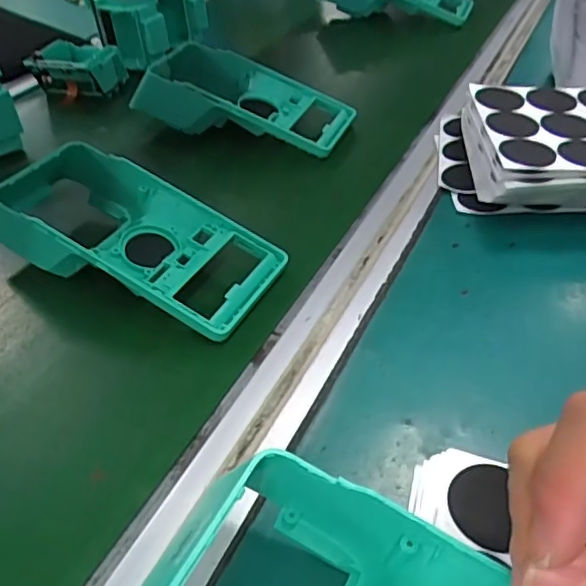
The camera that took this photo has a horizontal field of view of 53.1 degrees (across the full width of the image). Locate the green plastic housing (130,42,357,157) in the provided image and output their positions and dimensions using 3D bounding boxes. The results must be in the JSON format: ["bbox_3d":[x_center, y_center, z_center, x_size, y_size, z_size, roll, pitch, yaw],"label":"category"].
[{"bbox_3d":[-0.046,-0.173,0.514,0.187,0.054,0.090,12,43,20],"label":"green plastic housing"}]

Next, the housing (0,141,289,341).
[{"bbox_3d":[-0.107,-0.041,0.365,0.189,0.054,0.082,21,44,20],"label":"housing"}]

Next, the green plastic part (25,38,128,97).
[{"bbox_3d":[-0.215,-0.225,0.592,0.083,0.037,0.071,15,42,13],"label":"green plastic part"}]

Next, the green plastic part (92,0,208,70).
[{"bbox_3d":[-0.154,-0.298,0.641,0.078,0.077,0.097,22,44,21],"label":"green plastic part"}]

